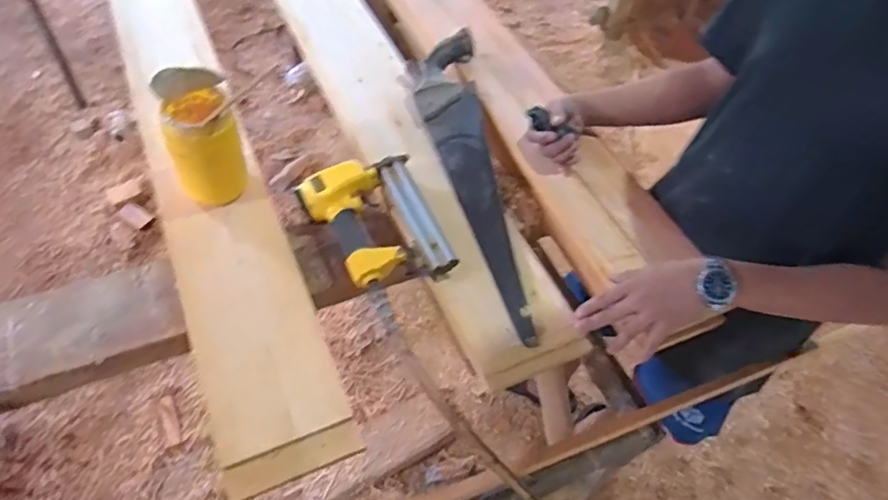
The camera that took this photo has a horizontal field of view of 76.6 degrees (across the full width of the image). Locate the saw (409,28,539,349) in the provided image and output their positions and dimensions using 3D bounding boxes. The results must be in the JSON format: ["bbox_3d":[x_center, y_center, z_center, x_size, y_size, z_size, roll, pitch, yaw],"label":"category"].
[{"bbox_3d":[0.028,-0.130,0.871,0.115,0.031,0.593,-3,57,-6],"label":"saw"}]

